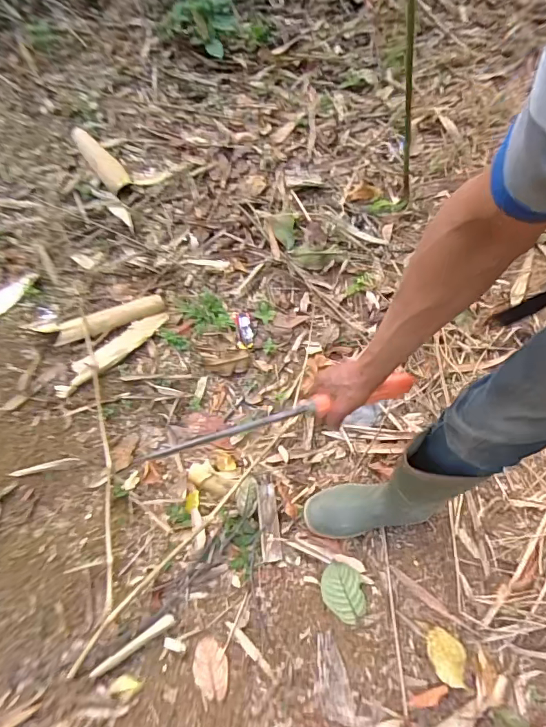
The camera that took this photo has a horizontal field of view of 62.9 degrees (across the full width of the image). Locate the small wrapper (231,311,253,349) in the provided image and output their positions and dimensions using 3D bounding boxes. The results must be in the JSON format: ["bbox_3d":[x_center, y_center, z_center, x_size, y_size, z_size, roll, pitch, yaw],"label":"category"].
[{"bbox_3d":[-0.075,-0.087,1.133,0.044,0.006,0.113,-10,63,-4],"label":"small wrapper"}]

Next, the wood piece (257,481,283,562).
[{"bbox_3d":[-0.008,0.313,0.897,0.038,0.013,0.152,-5,63,-2],"label":"wood piece"}]

